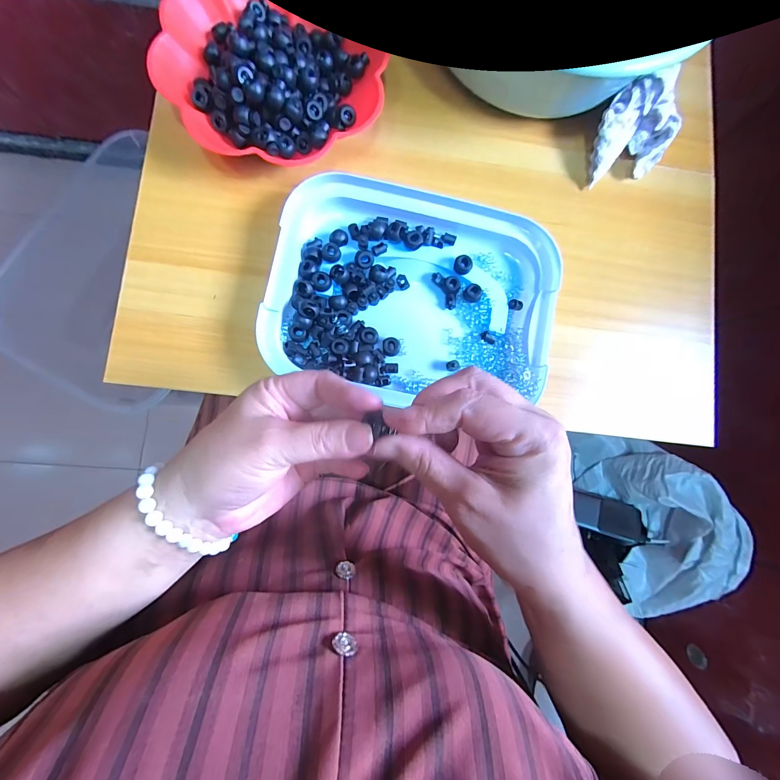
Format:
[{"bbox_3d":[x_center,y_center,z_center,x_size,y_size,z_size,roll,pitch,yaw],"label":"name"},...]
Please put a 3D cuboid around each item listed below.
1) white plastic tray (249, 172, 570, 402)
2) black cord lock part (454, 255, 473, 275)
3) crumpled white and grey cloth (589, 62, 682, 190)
[{"bbox_3d":[0.027,-0.097,0.329,0.260,0.031,0.211,14,83,-2],"label":"white plastic tray"},{"bbox_3d":[0.072,-0.122,0.335,0.017,0.011,0.015,10,83,-3],"label":"black cord lock part"},{"bbox_3d":[0.256,-0.269,0.357,0.077,0.043,0.120,43,83,2],"label":"crumpled white and grey cloth"}]

